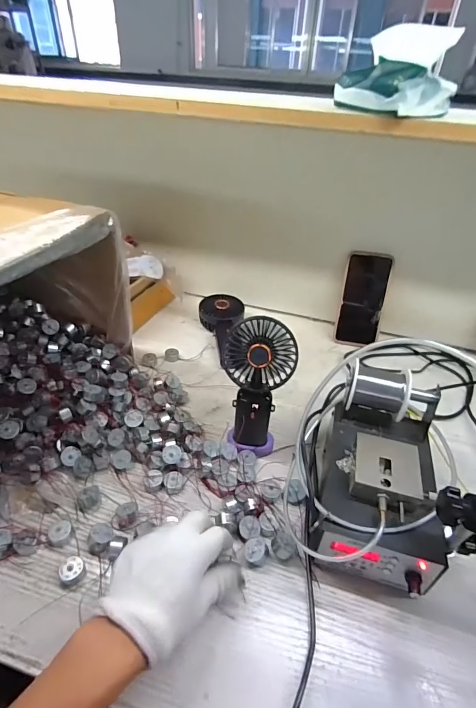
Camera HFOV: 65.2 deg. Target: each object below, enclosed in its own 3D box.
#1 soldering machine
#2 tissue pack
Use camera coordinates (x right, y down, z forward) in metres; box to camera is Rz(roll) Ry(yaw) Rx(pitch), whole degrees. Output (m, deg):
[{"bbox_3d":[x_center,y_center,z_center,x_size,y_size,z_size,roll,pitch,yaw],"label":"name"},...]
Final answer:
[{"bbox_3d":[0.156,0.129,0.409,0.131,0.129,0.194,15,40,14],"label":"soldering machine"},{"bbox_3d":[0.182,-0.330,0.433,0.092,0.076,0.118,-23,46,-29],"label":"tissue pack"}]

